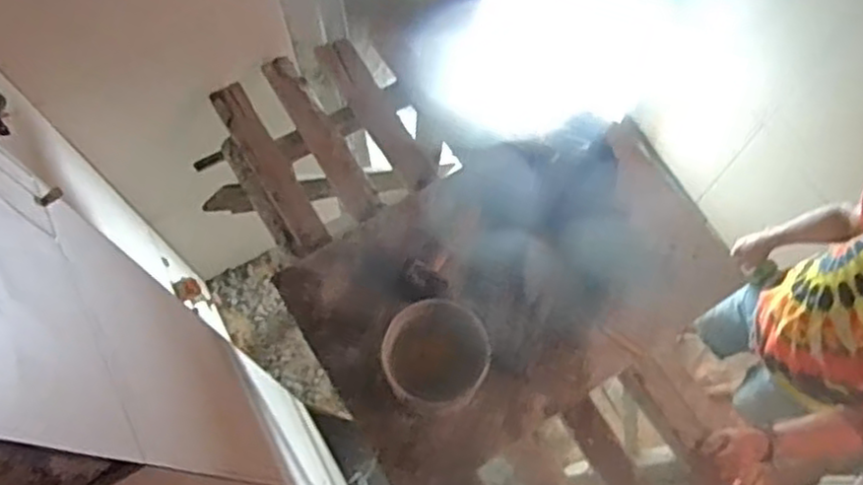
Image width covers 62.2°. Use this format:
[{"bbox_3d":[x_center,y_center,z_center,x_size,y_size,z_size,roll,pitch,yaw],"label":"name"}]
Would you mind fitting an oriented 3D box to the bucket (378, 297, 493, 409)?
[{"bbox_3d":[0.009,0.200,1.246,0.168,0.195,0.182,0,69,-1],"label":"bucket"}]

